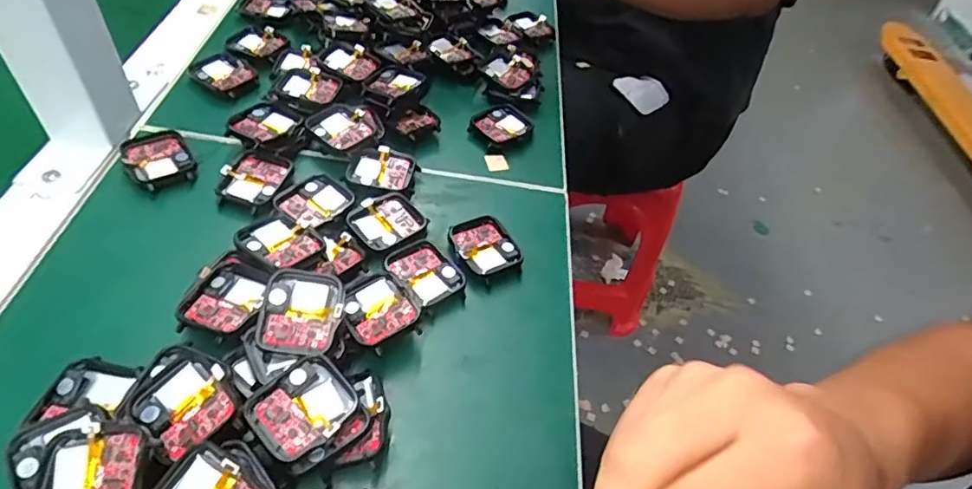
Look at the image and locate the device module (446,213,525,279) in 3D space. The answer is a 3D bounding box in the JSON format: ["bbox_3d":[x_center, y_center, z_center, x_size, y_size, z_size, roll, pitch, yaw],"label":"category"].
[{"bbox_3d":[-0.001,0.001,0.345,0.036,0.009,0.042,-21,57,-25],"label":"device module"}]

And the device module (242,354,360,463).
[{"bbox_3d":[-0.081,0.074,0.249,0.043,0.014,0.036,-32,62,-31],"label":"device module"}]

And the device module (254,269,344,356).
[{"bbox_3d":[-0.092,0.034,0.276,0.037,0.012,0.042,11,64,-7],"label":"device module"}]

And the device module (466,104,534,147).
[{"bbox_3d":[0.011,-0.093,0.432,0.040,0.009,0.045,37,54,20],"label":"device module"}]

